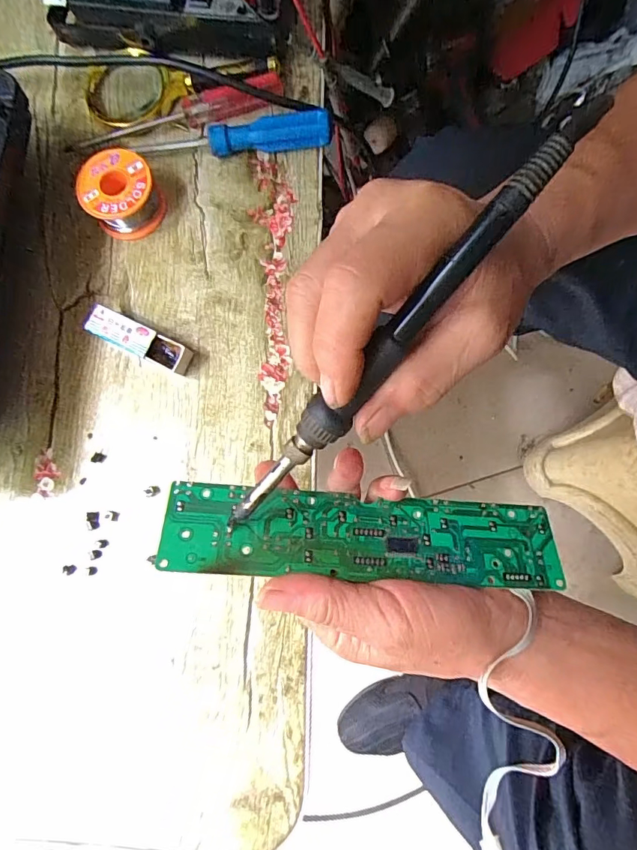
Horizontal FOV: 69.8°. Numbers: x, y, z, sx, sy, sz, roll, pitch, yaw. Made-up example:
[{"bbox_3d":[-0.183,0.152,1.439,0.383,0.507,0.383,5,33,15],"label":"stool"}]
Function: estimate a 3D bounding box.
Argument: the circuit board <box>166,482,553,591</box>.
[{"bbox_3d":[0.025,0.057,0.239,0.202,0.004,0.044,5,57,-6],"label":"circuit board"}]

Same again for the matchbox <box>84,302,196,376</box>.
[{"bbox_3d":[-0.126,-0.060,0.322,0.072,0.019,0.021,23,81,5],"label":"matchbox"}]

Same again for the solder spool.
[{"bbox_3d":[-0.144,-0.168,0.334,0.052,0.031,0.050,0,80,1],"label":"solder spool"}]

